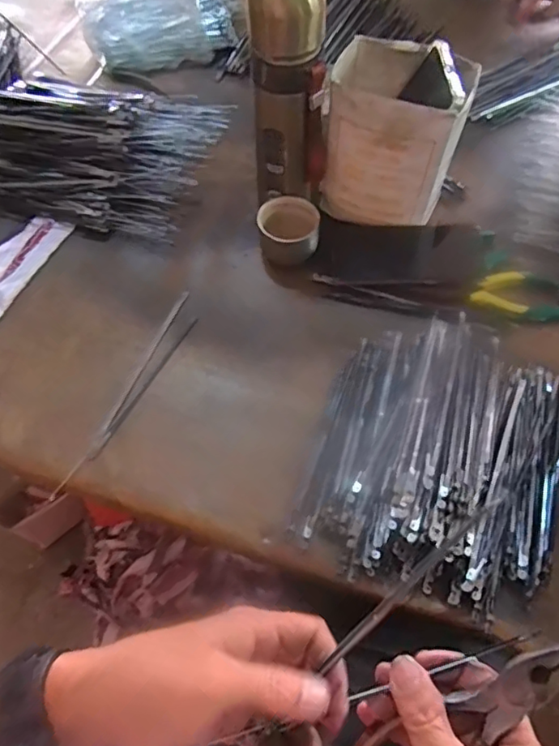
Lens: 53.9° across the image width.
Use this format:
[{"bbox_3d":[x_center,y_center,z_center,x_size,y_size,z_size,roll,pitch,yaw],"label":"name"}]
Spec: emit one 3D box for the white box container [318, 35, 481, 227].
[{"bbox_3d":[0.111,-0.231,0.553,0.122,0.146,0.099,21,64,11],"label":"white box container"}]

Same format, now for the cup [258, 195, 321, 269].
[{"bbox_3d":[0.010,-0.150,0.584,0.065,0.038,0.062,0,62,0],"label":"cup"}]

